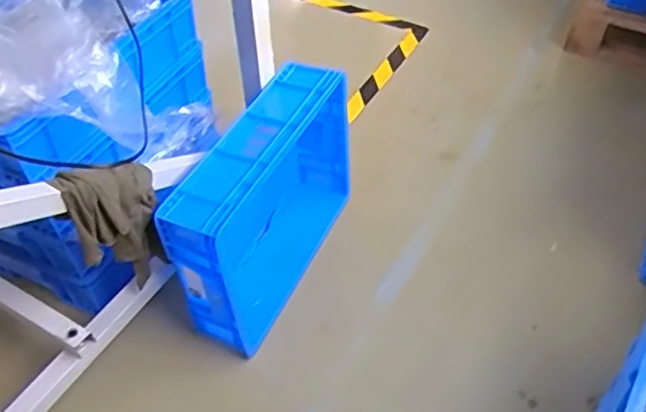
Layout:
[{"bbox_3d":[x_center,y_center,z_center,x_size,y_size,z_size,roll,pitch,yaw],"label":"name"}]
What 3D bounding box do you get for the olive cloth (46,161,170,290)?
[{"bbox_3d":[-0.269,0.023,0.830,0.124,0.212,0.055,-31,54,-24],"label":"olive cloth"}]

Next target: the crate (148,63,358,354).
[{"bbox_3d":[-0.089,-0.005,1.022,0.129,0.298,0.401,17,50,15],"label":"crate"}]

